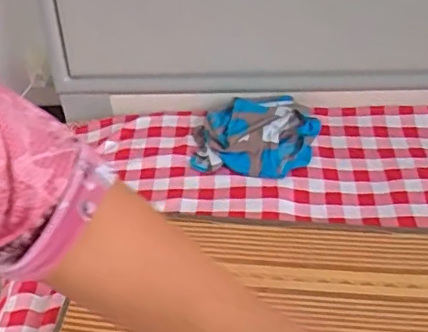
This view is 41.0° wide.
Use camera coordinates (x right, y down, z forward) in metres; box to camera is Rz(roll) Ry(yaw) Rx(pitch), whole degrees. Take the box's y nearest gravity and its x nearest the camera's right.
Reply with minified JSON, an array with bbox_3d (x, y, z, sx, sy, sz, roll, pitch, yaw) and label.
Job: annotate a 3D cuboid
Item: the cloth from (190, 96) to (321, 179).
[{"bbox_3d":[0.064,-0.055,0.953,0.194,0.041,0.185,9,42,16],"label":"cloth"}]

